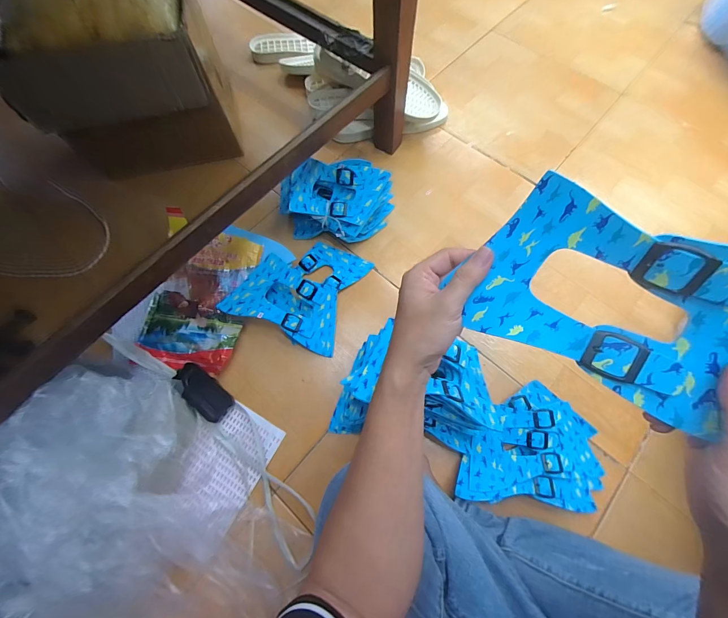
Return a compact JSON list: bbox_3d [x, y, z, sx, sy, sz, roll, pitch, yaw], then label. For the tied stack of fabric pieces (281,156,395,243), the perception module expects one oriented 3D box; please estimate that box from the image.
[{"bbox_3d":[-0.057,-0.212,0.634,0.225,0.119,0.147,3,70,1],"label":"tied stack of fabric pieces"}]

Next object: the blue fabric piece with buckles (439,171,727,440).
[{"bbox_3d":[0.165,-0.008,0.217,0.168,0.029,0.117,31,112,27],"label":"blue fabric piece with buckles"}]

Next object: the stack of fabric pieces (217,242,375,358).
[{"bbox_3d":[-0.118,-0.047,0.604,0.199,0.050,0.209,21,71,8],"label":"stack of fabric pieces"}]

